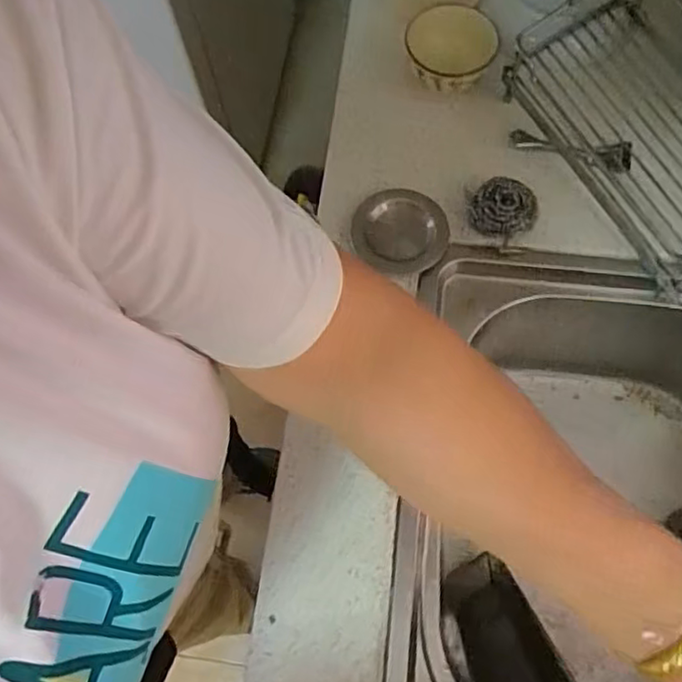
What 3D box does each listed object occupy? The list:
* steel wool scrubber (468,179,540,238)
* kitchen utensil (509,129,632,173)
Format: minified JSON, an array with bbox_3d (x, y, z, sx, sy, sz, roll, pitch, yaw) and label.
[{"bbox_3d":[0.146,-0.118,0.579,0.056,0.027,0.054,-1,69,3],"label":"steel wool scrubber"},{"bbox_3d":[0.215,-0.178,0.606,0.110,0.009,0.028,10,70,7],"label":"kitchen utensil"}]

